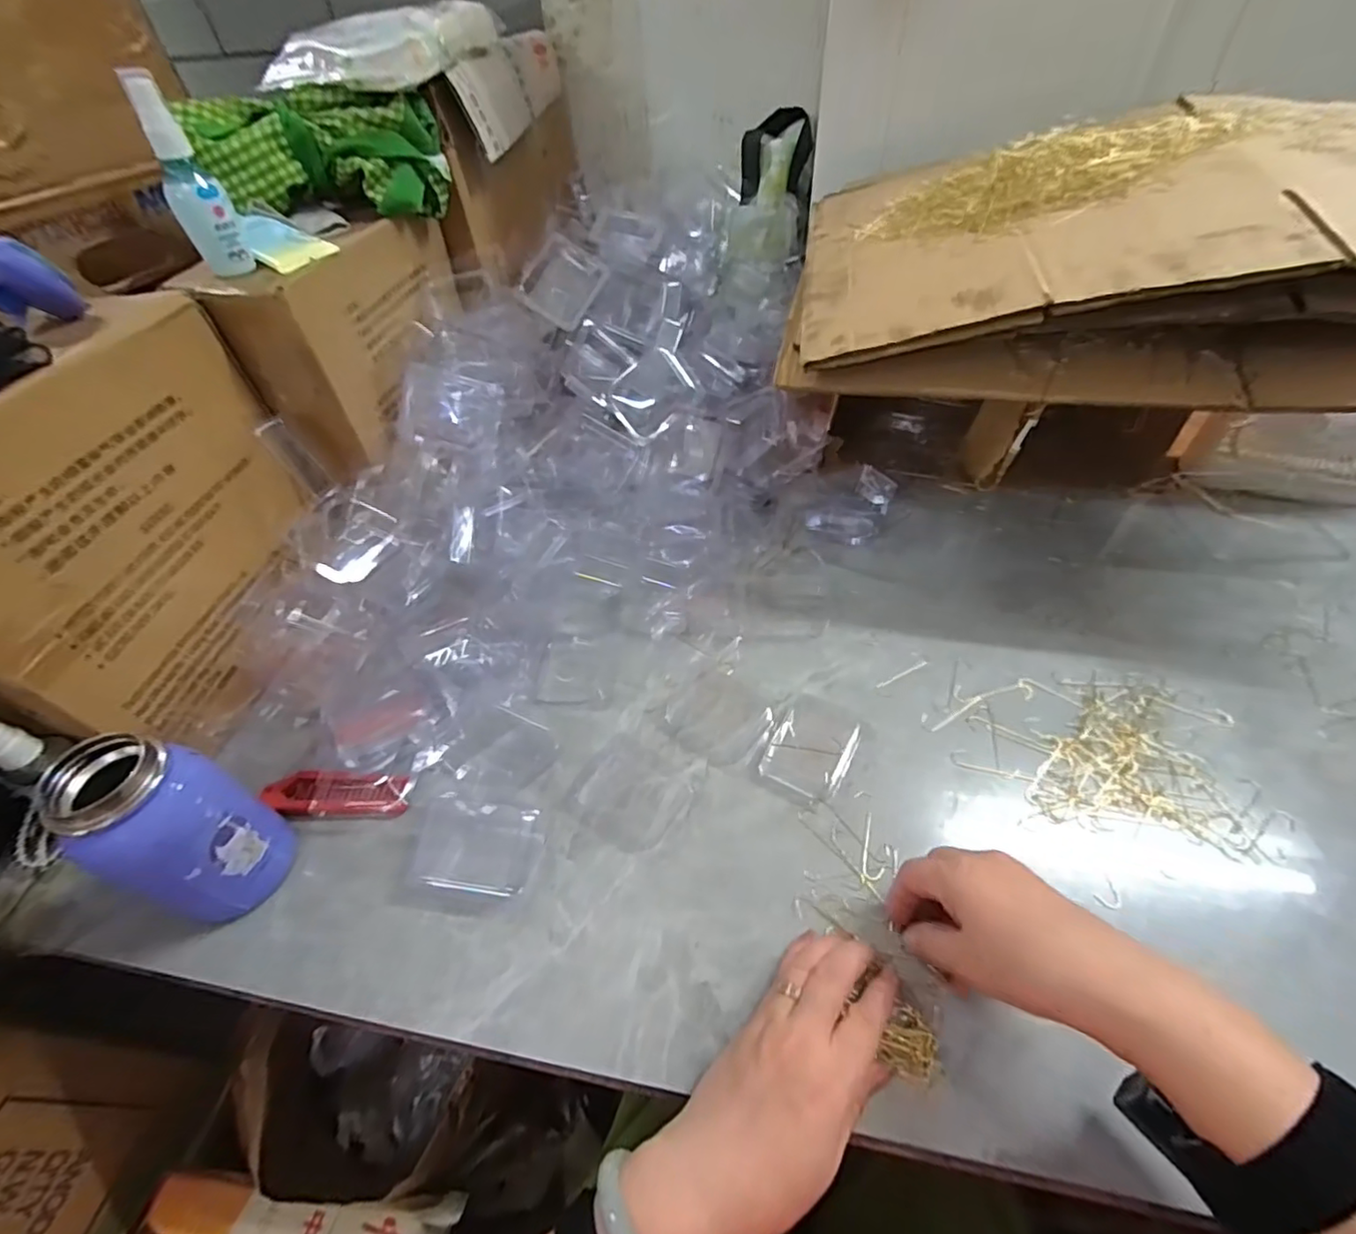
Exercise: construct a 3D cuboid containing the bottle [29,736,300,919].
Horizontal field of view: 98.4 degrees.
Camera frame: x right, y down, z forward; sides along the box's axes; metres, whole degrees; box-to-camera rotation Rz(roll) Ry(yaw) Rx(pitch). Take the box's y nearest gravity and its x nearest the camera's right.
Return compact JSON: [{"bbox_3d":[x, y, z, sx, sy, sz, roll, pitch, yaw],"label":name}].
[{"bbox_3d":[-0.309,0.133,0.367,0.066,0.134,0.074,18,51,18],"label":"bottle"}]

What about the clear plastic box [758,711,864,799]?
[{"bbox_3d":[0.104,0.098,0.451,0.060,0.021,0.074,22,52,21],"label":"clear plastic box"}]

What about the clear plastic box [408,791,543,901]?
[{"bbox_3d":[-0.137,0.156,0.407,0.076,0.026,0.061,5,48,7],"label":"clear plastic box"}]

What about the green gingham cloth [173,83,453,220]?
[{"bbox_3d":[-0.319,-0.416,0.533,0.202,0.086,0.070,-15,49,-9],"label":"green gingham cloth"}]

